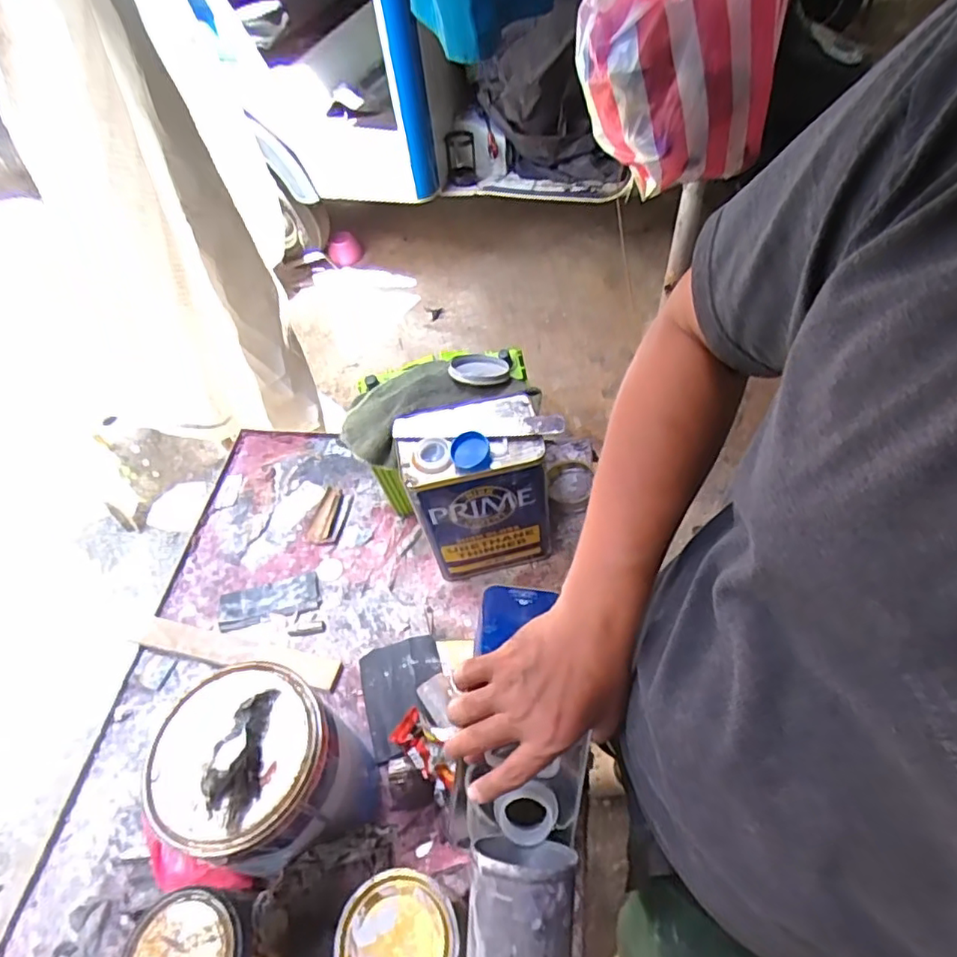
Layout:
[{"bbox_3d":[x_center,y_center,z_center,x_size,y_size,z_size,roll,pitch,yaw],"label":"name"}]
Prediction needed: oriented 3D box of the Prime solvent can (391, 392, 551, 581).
[{"bbox_3d":[-0.005,0.024,0.787,0.168,0.262,0.118,-10,54,-4],"label":"Prime solvent can"}]

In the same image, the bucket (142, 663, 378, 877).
[{"bbox_3d":[-0.207,0.306,0.616,0.160,0.216,0.158,-2,54,2],"label":"bucket"}]

